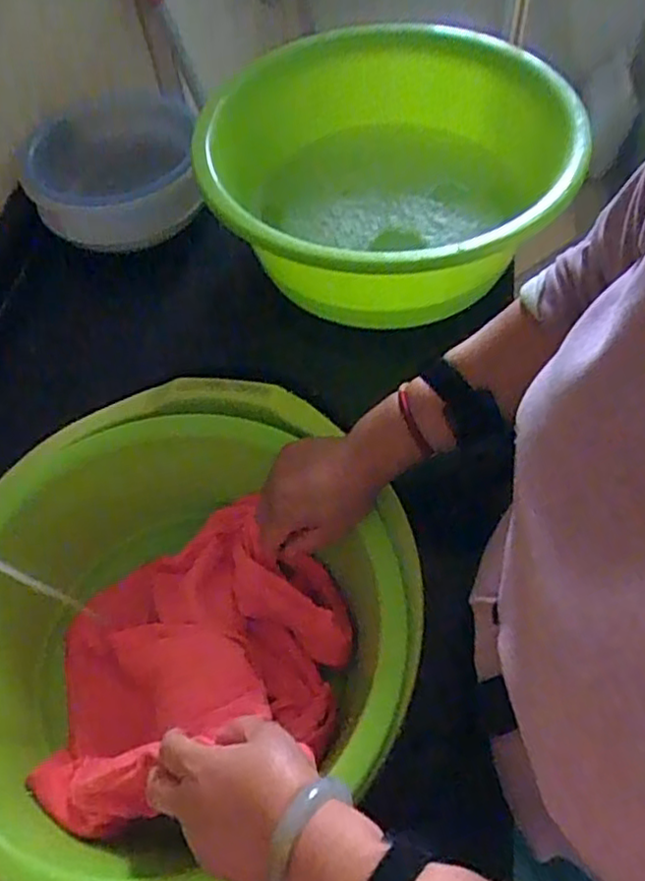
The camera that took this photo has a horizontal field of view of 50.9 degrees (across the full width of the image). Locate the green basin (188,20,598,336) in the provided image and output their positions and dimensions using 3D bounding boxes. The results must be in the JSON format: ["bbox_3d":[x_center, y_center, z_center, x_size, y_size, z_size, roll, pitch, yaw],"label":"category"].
[{"bbox_3d":[0.058,-0.270,0.691,0.335,0.132,0.381,-17,58,-7],"label":"green basin"}]

